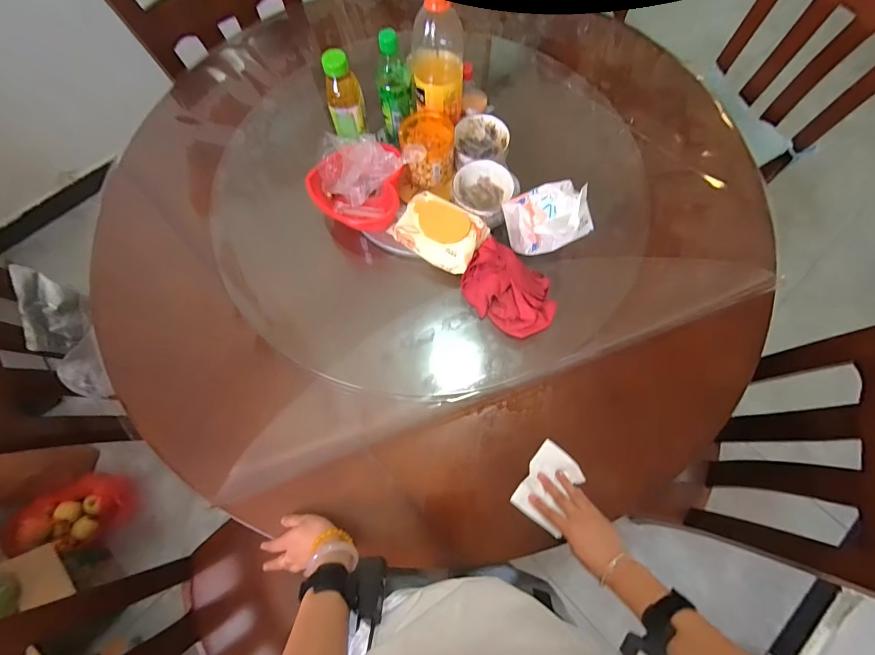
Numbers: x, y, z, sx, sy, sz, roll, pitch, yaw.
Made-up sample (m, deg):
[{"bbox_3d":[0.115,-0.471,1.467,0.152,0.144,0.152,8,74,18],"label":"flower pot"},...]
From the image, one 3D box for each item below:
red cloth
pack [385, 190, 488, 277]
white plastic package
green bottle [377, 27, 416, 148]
[{"bbox_3d":[0.123,-0.066,0.672,0.169,0.049,0.118,41,77,14],"label":"red cloth"},{"bbox_3d":[0.003,-0.169,0.690,0.146,0.047,0.103,28,74,11],"label":"pack"},{"bbox_3d":[0.190,-0.193,0.666,0.128,0.078,0.099,-20,71,-5],"label":"white plastic package"},{"bbox_3d":[-0.075,-0.426,0.697,0.062,0.188,0.066,-5,70,0],"label":"green bottle"}]

